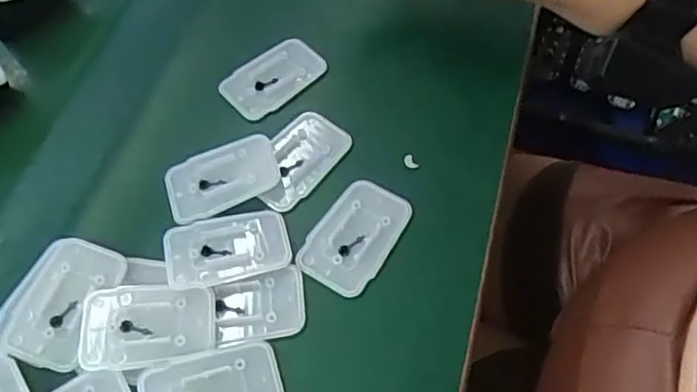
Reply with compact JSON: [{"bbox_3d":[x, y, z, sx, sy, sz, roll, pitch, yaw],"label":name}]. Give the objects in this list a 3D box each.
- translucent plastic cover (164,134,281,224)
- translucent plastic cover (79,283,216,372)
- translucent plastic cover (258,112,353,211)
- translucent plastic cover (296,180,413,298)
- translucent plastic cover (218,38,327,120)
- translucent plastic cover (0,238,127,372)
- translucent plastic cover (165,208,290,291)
[{"bbox_3d":[-0.077,-0.013,0.382,0.068,0.006,0.044,-18,63,-12],"label":"translucent plastic cover"},{"bbox_3d":[-0.108,0.068,0.333,0.071,0.006,0.043,-4,61,-4],"label":"translucent plastic cover"},{"bbox_3d":[-0.032,-0.024,0.389,0.042,0.004,0.068,36,65,17],"label":"translucent plastic cover"},{"bbox_3d":[0.005,0.022,0.365,0.043,0.006,0.071,33,64,15],"label":"translucent plastic cover"},{"bbox_3d":[-0.053,-0.083,0.437,0.069,0.009,0.044,-37,68,-21],"label":"translucent plastic cover"},{"bbox_3d":[-0.159,0.055,0.340,0.051,0.006,0.068,18,61,8],"label":"translucent plastic cover"},{"bbox_3d":[-0.070,0.029,0.358,0.069,0.004,0.043,-11,61,-8],"label":"translucent plastic cover"}]

